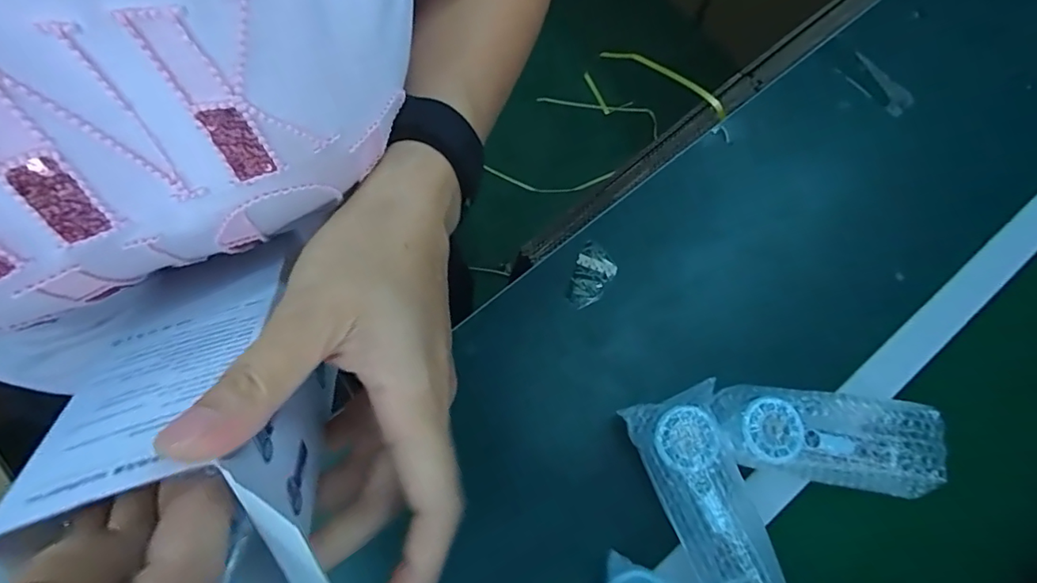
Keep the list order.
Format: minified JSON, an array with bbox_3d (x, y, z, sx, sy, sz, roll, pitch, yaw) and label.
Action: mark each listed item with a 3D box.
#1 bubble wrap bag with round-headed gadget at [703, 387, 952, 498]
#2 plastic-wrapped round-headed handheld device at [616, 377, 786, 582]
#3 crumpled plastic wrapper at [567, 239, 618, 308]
[{"bbox_3d":[0.281,0.136,0.492,0.198,0.051,0.083,9,73,2],"label":"bubble wrap bag with round-headed gadget"},{"bbox_3d":[0.169,0.179,0.456,0.088,0.066,0.190,-17,74,-5],"label":"plastic-wrapped round-headed handheld device"},{"bbox_3d":[0.081,-0.016,0.581,0.043,0.009,0.074,16,73,4],"label":"crumpled plastic wrapper"}]

